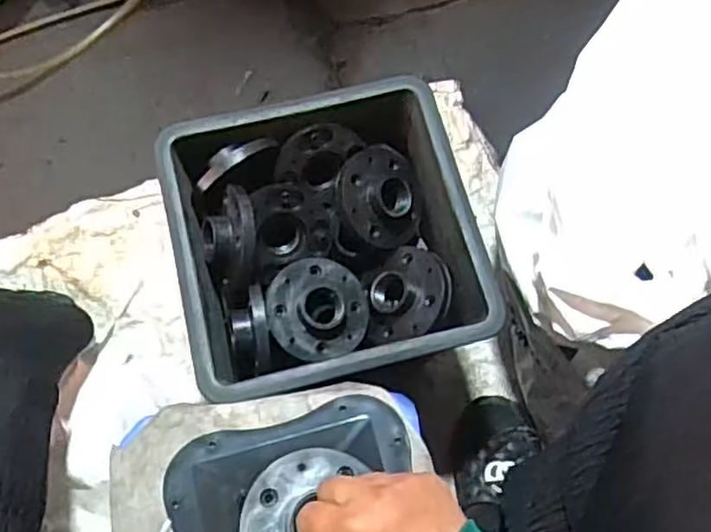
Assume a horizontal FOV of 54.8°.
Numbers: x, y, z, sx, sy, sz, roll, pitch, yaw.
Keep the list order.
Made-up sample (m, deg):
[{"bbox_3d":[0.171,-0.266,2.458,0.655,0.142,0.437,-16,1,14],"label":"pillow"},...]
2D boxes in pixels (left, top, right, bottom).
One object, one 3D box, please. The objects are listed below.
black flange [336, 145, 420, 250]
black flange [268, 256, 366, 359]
[{"bbox_3d":[0.026,-0.067,0.657,0.092,0.035,0.097,-15,93,-31],"label":"black flange"},{"bbox_3d":[-0.033,0.039,0.623,0.091,0.029,0.091,4,74,-16],"label":"black flange"}]

